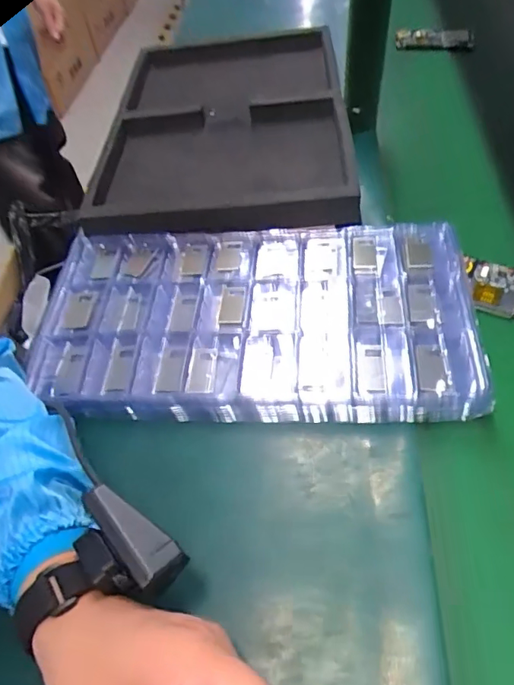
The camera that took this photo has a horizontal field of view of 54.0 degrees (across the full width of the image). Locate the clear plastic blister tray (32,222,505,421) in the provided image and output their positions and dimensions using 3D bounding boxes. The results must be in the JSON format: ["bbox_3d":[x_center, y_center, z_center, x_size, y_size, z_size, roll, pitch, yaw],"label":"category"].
[{"bbox_3d":[-0.013,-0.026,0.466,0.389,0.043,0.206,2,52,7],"label":"clear plastic blister tray"}]

